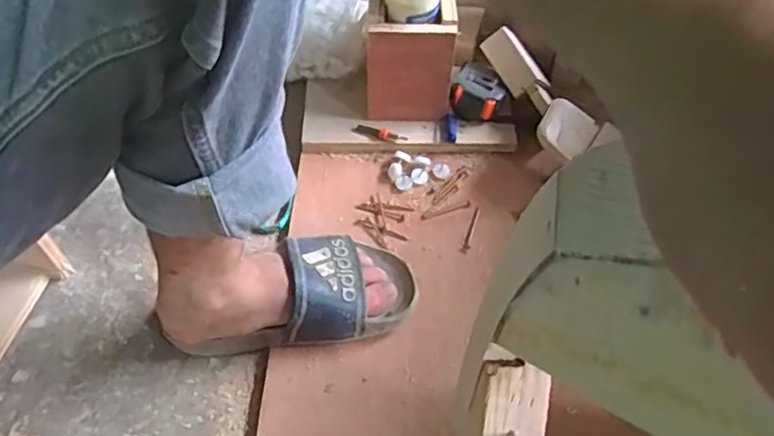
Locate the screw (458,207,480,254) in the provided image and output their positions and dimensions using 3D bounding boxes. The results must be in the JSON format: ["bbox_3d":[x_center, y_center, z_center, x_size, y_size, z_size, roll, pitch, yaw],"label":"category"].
[{"bbox_3d":[0.094,0.013,0.677,0.009,0.004,0.064,15,56,12],"label":"screw"}]

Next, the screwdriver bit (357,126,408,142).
[{"bbox_3d":[-0.007,-0.103,0.740,0.064,0.007,0.013,17,56,13],"label":"screwdriver bit"}]

